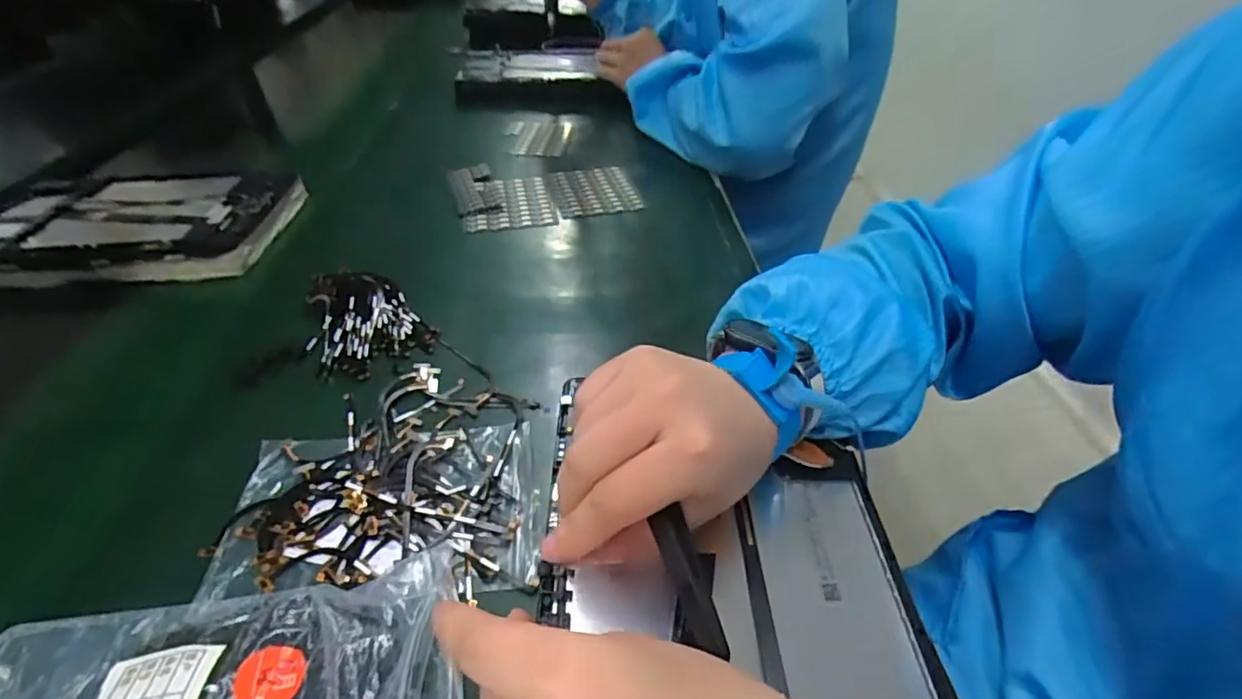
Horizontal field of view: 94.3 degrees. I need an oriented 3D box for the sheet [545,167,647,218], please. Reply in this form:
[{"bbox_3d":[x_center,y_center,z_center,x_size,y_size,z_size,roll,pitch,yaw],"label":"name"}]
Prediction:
[{"bbox_3d":[-0.028,-0.160,0.574,0.082,0.008,0.095,-11,40,-11],"label":"sheet"}]

